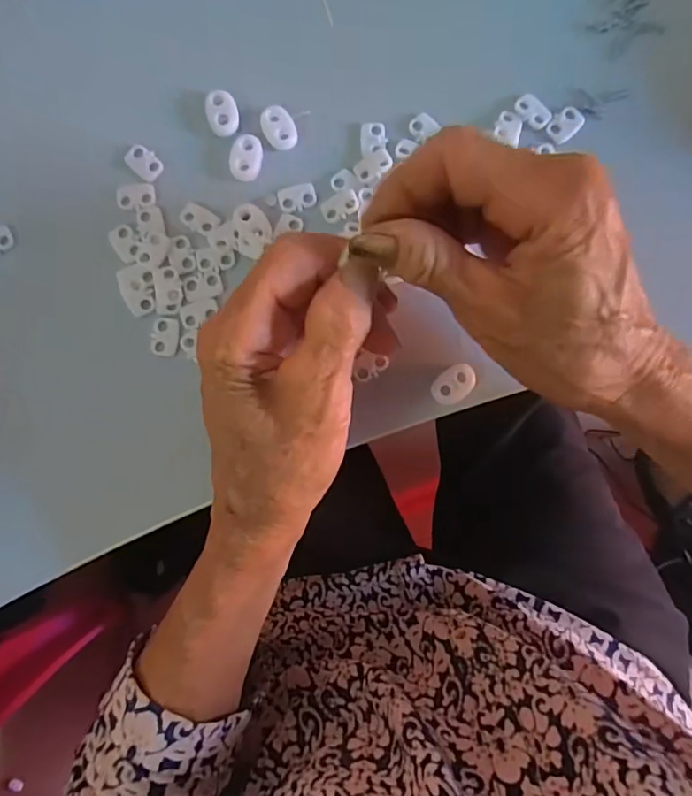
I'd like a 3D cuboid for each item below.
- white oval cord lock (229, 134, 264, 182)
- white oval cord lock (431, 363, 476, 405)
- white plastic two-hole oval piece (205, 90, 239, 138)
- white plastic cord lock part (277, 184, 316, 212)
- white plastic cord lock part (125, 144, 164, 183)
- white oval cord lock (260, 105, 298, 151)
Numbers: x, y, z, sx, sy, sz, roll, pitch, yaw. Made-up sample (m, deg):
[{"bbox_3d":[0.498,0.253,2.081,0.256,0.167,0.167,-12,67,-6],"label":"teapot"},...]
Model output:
[{"bbox_3d":[-0.048,-0.116,0.258,0.014,0.004,0.022,17,95,-2],"label":"white oval cord lock"},{"bbox_3d":[0.051,-0.007,0.255,0.023,0.006,0.015,-42,94,3],"label":"white oval cord lock"},{"bbox_3d":[-0.060,-0.138,0.258,0.015,0.004,0.022,-15,95,0],"label":"white plastic two-hole oval piece"},{"bbox_3d":[-0.024,-0.098,0.261,0.018,0.004,0.012,-15,95,1],"label":"white plastic cord lock part"},{"bbox_3d":[-0.098,-0.114,0.260,0.019,0.004,0.013,42,93,-4],"label":"white plastic cord lock part"},{"bbox_3d":[-0.032,-0.131,0.261,0.015,0.005,0.021,-22,95,1],"label":"white oval cord lock"}]

